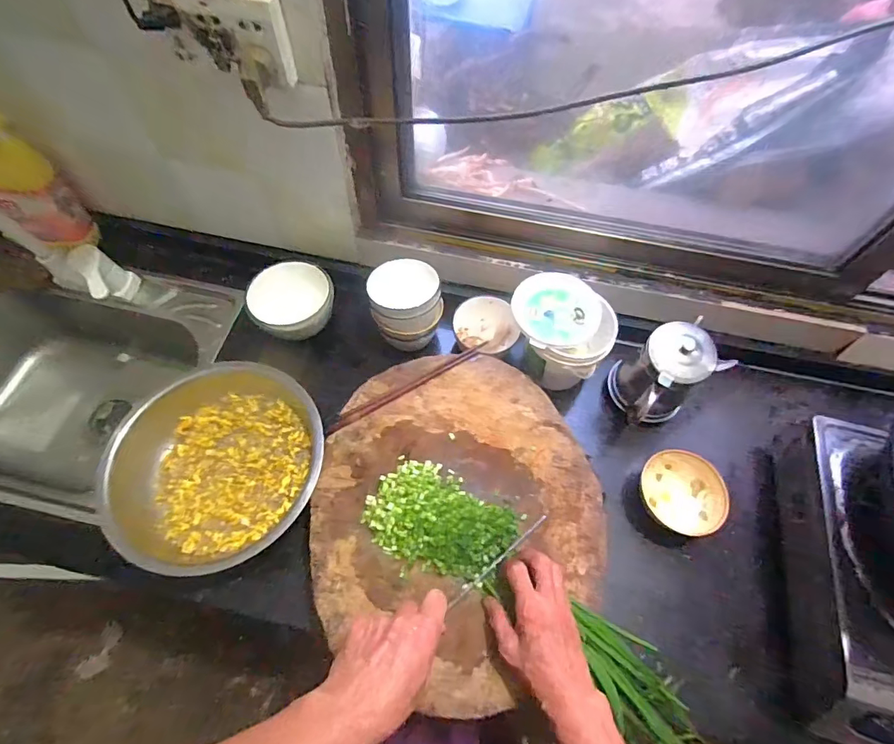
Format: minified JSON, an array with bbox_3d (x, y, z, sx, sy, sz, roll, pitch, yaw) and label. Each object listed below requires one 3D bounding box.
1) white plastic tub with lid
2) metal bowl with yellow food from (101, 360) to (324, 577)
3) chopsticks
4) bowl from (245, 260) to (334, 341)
[{"bbox_3d":[0.166,-0.052,0.698,0.135,0.146,0.131,1,61,-1],"label":"white plastic tub with lid"},{"bbox_3d":[-0.304,0.116,0.620,0.273,0.071,0.287,1,61,-1],"label":"metal bowl with yellow food"},{"bbox_3d":[-0.051,0.020,0.647,0.258,0.008,0.017,-29,66,-16],"label":"chopsticks"},{"bbox_3d":[-0.255,-0.121,0.743,0.115,0.055,0.128,8,61,2],"label":"bowl"}]

